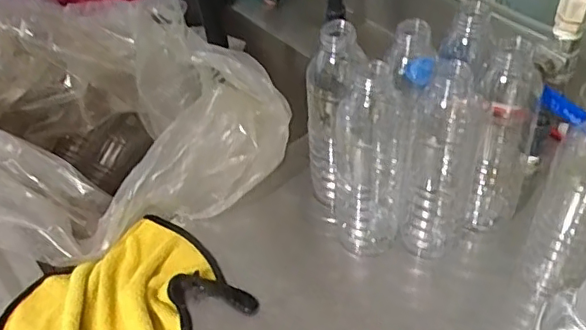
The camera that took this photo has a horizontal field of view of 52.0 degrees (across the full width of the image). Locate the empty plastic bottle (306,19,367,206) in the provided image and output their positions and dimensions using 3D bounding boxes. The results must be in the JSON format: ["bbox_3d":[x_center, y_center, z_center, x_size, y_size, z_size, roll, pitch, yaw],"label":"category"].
[{"bbox_3d":[0.035,-0.031,0.580,0.047,0.213,0.053,20,50,21],"label":"empty plastic bottle"}]

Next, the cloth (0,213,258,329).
[{"bbox_3d":[-0.157,0.139,0.568,0.212,0.015,0.199,28,53,27],"label":"cloth"}]

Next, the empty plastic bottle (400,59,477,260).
[{"bbox_3d":[0.135,-0.003,0.542,0.062,0.208,0.061,11,49,15],"label":"empty plastic bottle"}]

